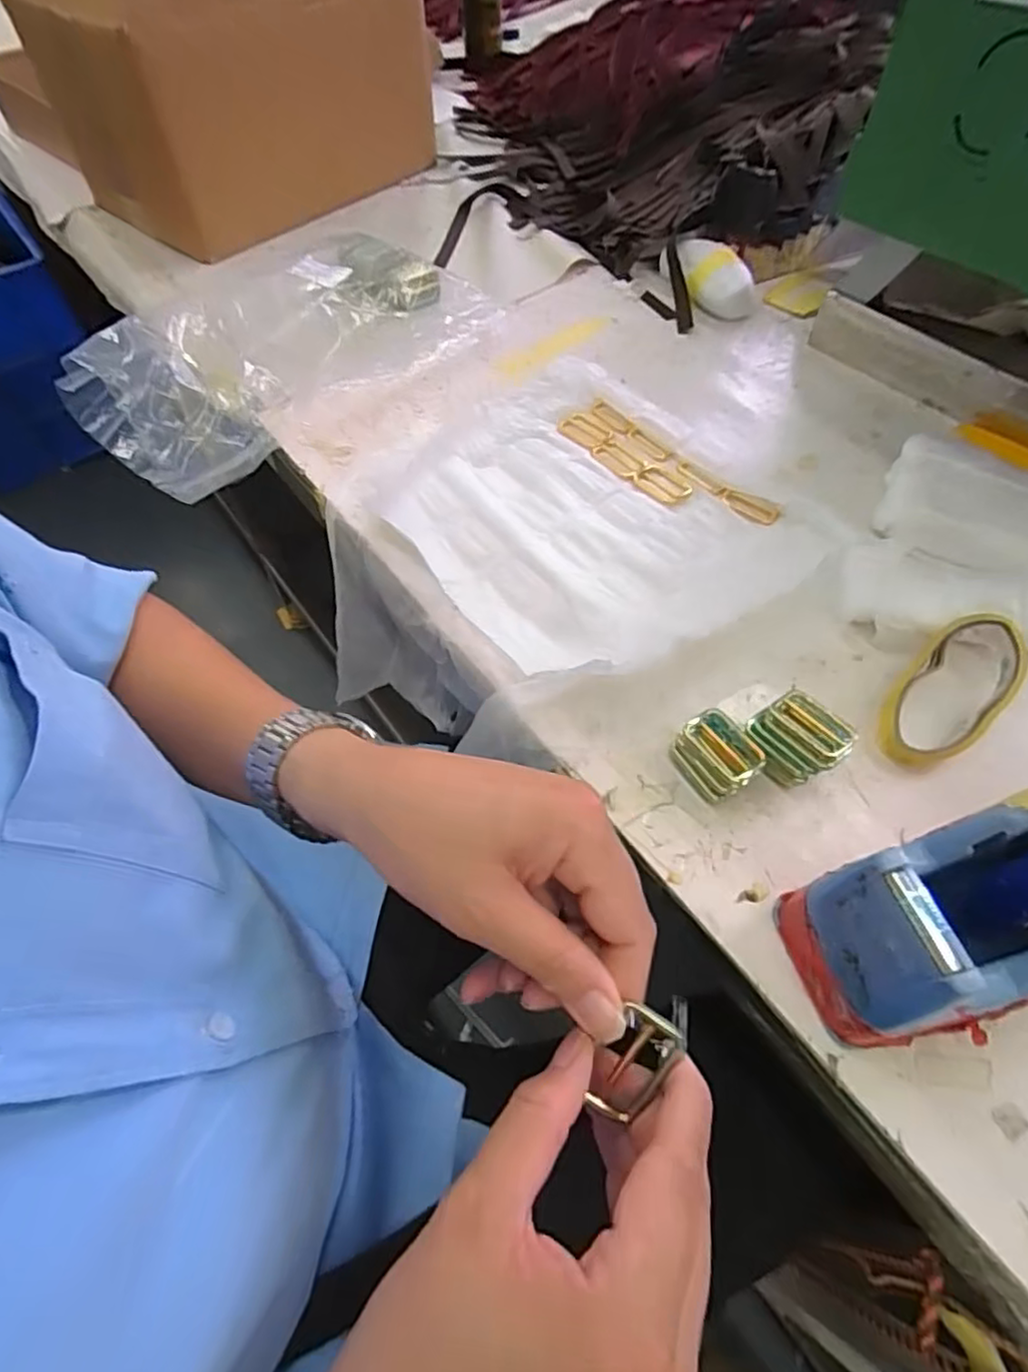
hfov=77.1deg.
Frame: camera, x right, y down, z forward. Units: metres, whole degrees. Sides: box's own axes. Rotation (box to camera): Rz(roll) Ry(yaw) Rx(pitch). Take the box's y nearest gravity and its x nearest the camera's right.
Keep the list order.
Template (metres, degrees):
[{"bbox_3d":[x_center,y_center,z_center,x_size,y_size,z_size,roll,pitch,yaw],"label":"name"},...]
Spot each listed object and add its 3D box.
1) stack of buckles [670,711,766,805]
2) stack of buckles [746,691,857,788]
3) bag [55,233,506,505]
[{"bbox_3d":[0.117,0.039,0.372,0.036,0.023,0.045,-34,62,-18],"label":"stack of buckles"},{"bbox_3d":[0.159,0.032,0.366,0.034,0.040,0.047,-35,62,-19],"label":"stack of buckles"},{"bbox_3d":[-0.203,-0.318,0.582,0.190,0.064,0.355,36,65,22],"label":"bag"}]

